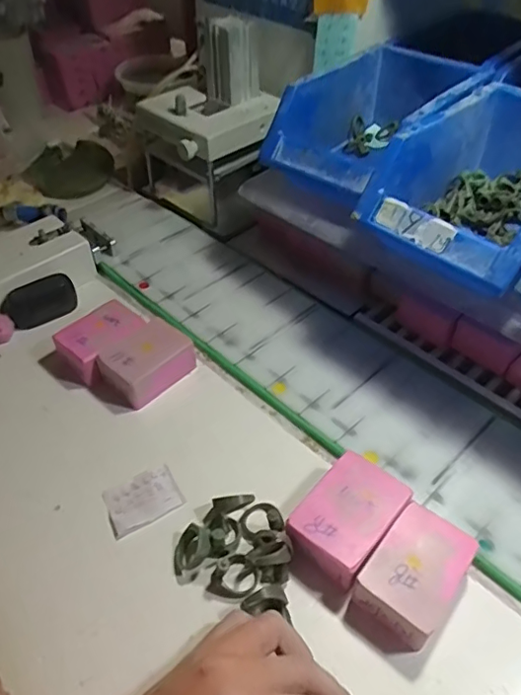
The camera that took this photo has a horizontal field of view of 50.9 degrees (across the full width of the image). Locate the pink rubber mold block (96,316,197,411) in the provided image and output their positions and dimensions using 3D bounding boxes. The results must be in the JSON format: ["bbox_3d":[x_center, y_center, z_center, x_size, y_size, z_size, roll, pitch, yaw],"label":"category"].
[{"bbox_3d":[-0.097,0.012,0.464,0.047,0.035,0.066,34,55,29],"label":"pink rubber mold block"}]

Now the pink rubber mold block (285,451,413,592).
[{"bbox_3d":[0.058,0.113,0.362,0.052,0.028,0.074,33,55,29],"label":"pink rubber mold block"}]

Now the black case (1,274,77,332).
[{"bbox_3d":[-0.213,-0.045,0.530,0.066,0.014,0.042,-26,89,-24],"label":"black case"}]

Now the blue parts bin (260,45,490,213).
[{"bbox_3d":[0.102,-0.193,0.481,0.124,0.075,0.188,33,54,29],"label":"blue parts bin"}]

